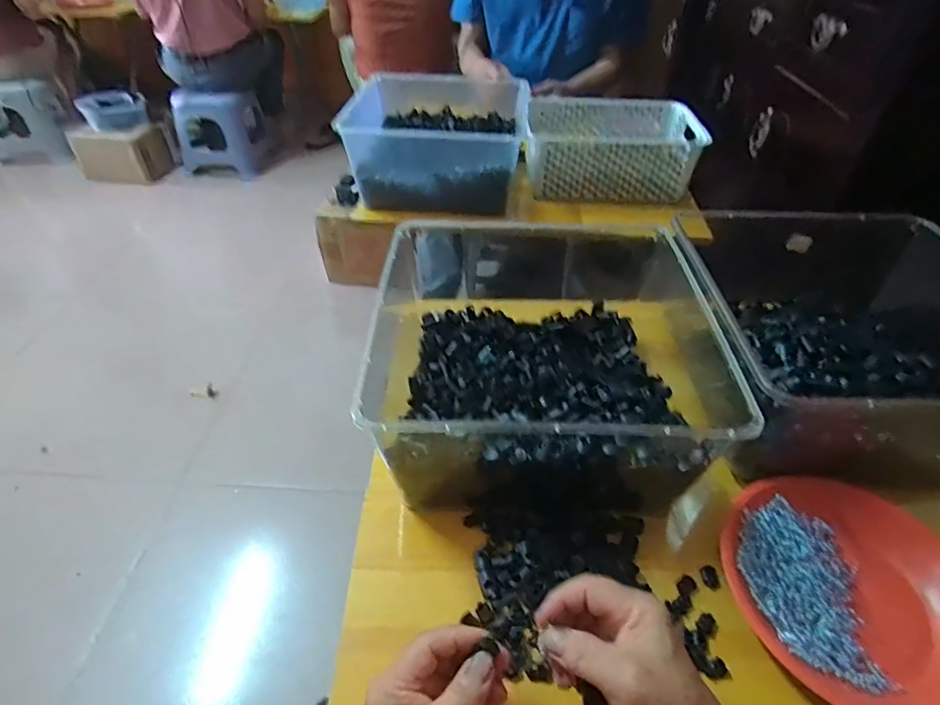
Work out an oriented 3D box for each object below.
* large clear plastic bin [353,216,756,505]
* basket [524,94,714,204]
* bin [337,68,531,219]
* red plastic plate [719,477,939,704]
[{"bbox_3d":[0.089,0.001,0.522,0.340,0.139,0.294,-1,43,-2],"label":"large clear plastic bin"},{"bbox_3d":[0.251,-0.373,0.960,0.296,0.099,0.206,2,43,1],"label":"basket"},{"bbox_3d":[-0.060,-0.375,0.938,0.298,0.137,0.257,4,43,3],"label":"bin"},{"bbox_3d":[0.304,0.189,0.415,0.193,0.022,0.180,1,43,-1],"label":"red plastic plate"}]

